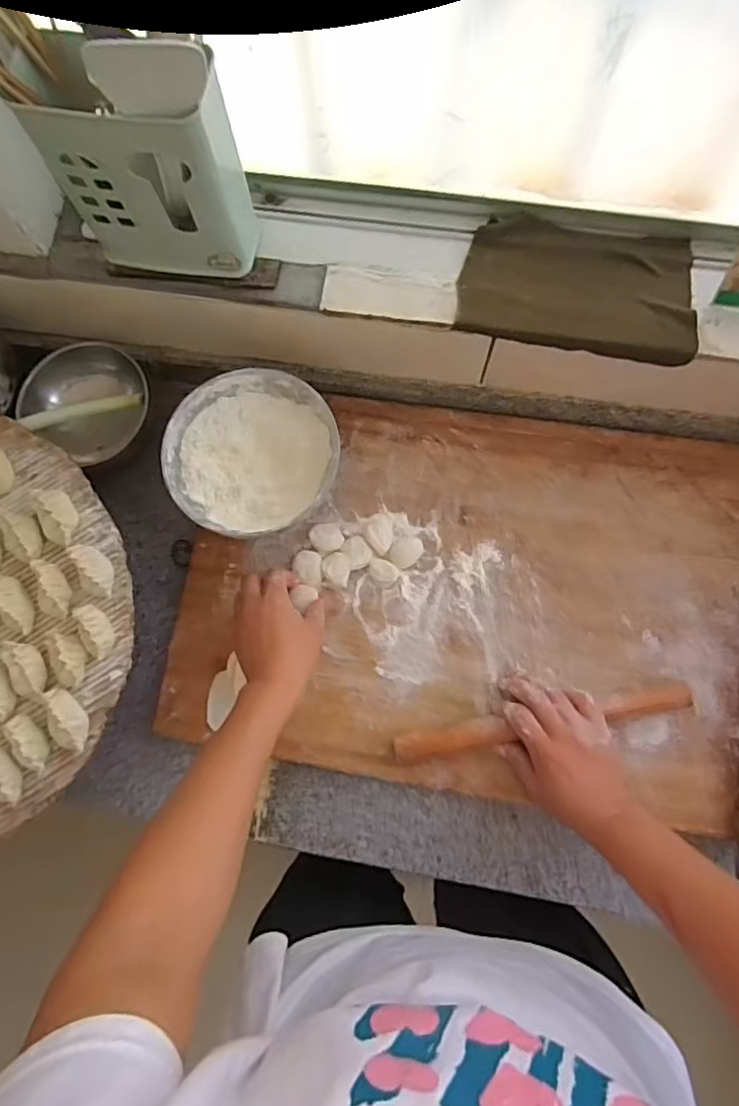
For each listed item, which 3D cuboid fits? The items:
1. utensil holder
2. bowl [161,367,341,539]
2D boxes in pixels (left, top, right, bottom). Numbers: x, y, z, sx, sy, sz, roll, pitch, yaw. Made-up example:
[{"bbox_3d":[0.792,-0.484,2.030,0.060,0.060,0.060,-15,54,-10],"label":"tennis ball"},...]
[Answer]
[{"bbox_3d":[-0.172,-0.304,0.459,0.140,0.197,0.075,5,83,3],"label":"utensil holder"},{"bbox_3d":[-0.116,-0.099,0.607,0.164,0.064,0.166,-1,77,4],"label":"bowl"}]

